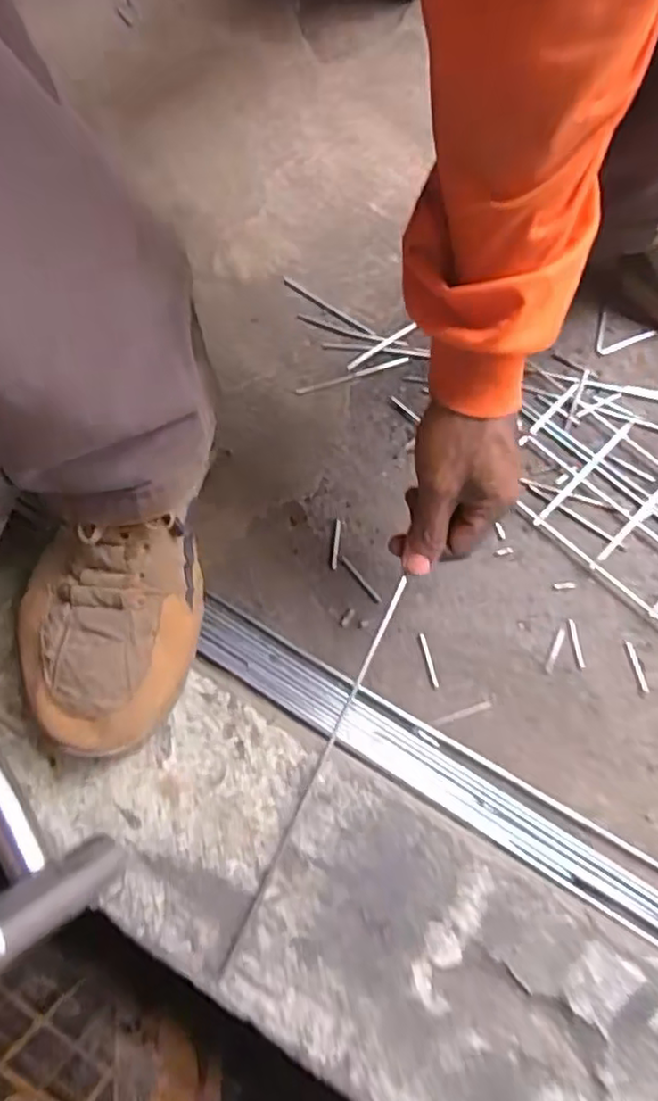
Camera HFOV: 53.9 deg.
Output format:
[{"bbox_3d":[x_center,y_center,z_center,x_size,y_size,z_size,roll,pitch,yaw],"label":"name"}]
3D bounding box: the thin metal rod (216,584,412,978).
[{"bbox_3d":[-0.004,0.127,0.391,0.005,0.004,0.250,24,73,9],"label":"thin metal rod"}]

